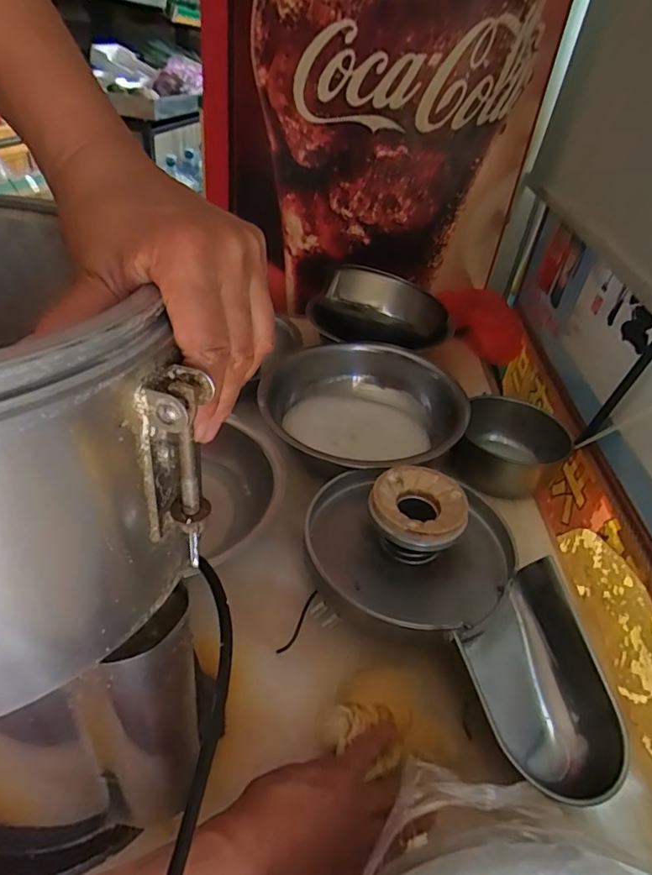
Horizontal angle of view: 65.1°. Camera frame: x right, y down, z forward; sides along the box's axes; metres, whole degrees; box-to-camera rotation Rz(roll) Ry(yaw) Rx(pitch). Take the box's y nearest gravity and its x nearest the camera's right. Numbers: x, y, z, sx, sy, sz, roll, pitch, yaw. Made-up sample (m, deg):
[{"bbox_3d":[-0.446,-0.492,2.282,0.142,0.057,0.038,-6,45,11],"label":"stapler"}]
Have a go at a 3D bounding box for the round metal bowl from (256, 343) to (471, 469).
[{"bbox_3d":[0.052,-0.040,0.818,0.308,0.087,0.313,3,37,-5],"label":"round metal bowl"}]

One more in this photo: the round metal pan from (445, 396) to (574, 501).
[{"bbox_3d":[0.295,0.020,0.818,0.158,0.078,0.175,22,39,20],"label":"round metal pan"}]

